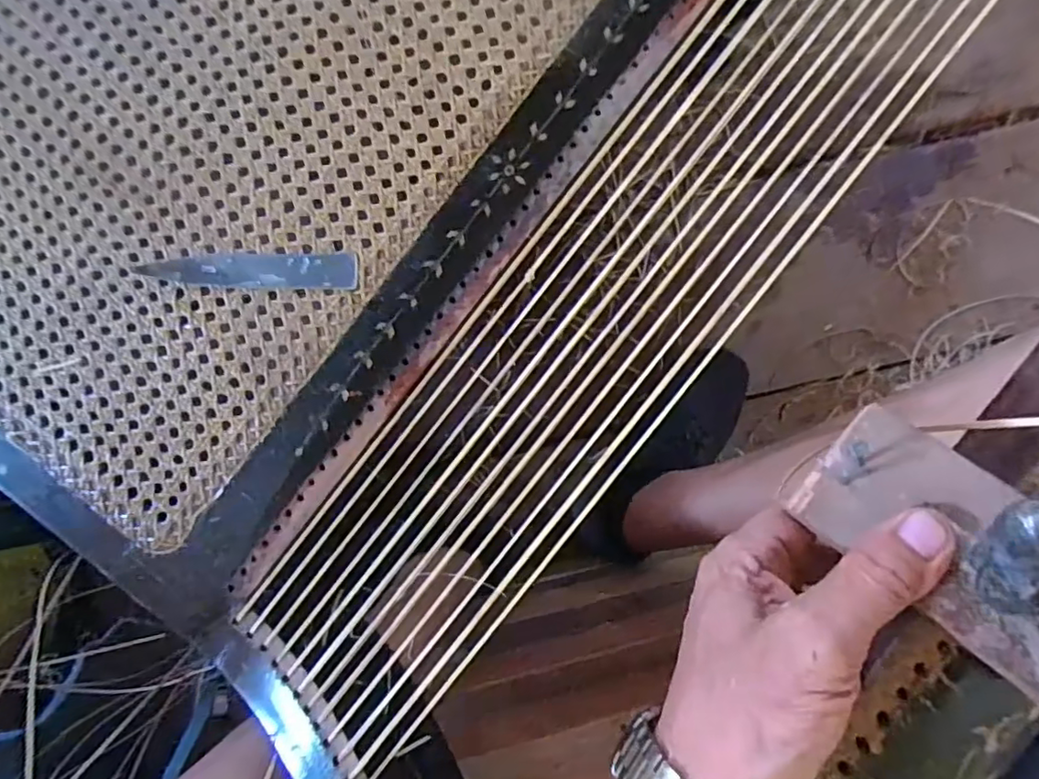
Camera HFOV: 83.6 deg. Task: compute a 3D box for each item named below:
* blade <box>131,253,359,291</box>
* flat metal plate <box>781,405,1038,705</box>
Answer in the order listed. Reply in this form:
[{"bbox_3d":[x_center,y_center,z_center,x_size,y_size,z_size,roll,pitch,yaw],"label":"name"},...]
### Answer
[{"bbox_3d":[-0.176,-0.077,0.379,0.140,0.004,0.023,0,90,1],"label":"blade"},{"bbox_3d":[0.171,0.065,0.212,0.129,0.004,0.056,40,95,24],"label":"flat metal plate"}]

